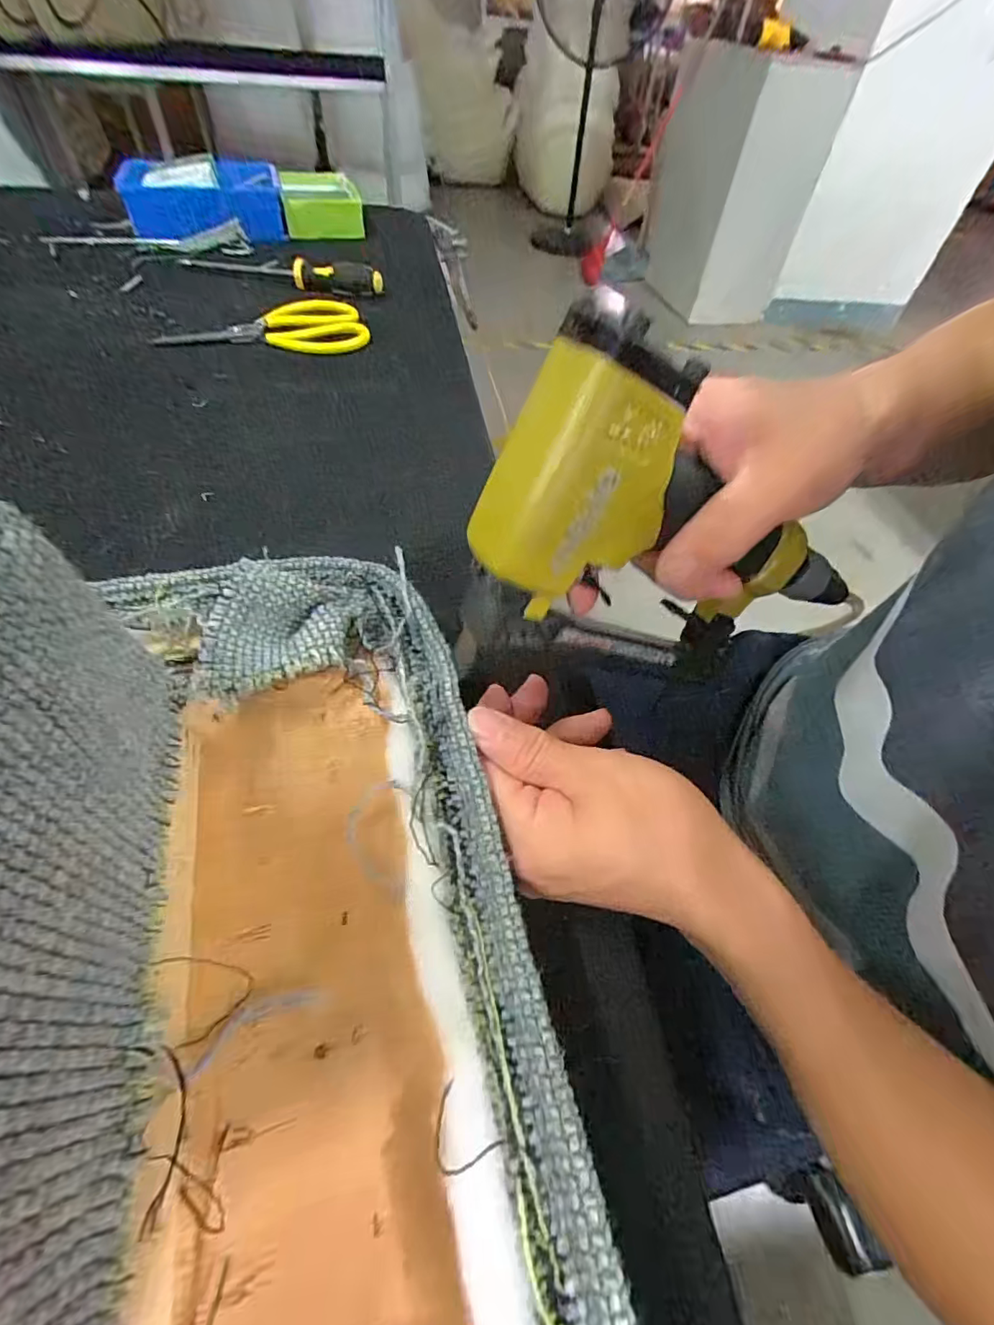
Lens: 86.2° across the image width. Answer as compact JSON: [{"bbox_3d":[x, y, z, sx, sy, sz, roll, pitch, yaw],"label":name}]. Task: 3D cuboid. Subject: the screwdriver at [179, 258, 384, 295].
[{"bbox_3d":[-0.262,-0.479,0.639,0.255,0.025,0.027,15,52,6],"label":"screwdriver"}]

